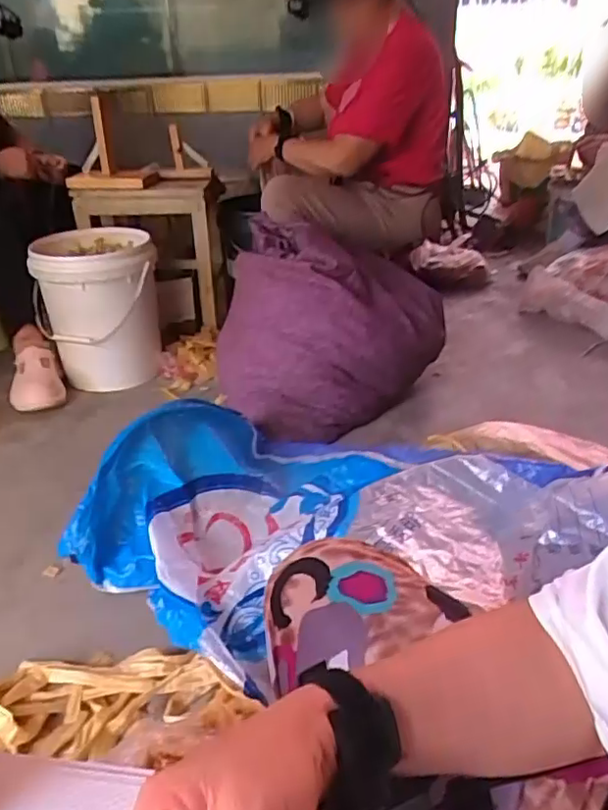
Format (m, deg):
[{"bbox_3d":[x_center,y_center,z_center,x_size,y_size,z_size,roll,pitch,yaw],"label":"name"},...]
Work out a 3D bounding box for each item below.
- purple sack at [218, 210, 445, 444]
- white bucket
[{"bbox_3d":[0.057,-0.200,1.442,0.551,0.383,0.356,-27,38,-37],"label":"purple sack"},{"bbox_3d":[-0.520,-0.248,1.585,0.288,0.347,0.278,-6,30,-8],"label":"white bucket"}]

